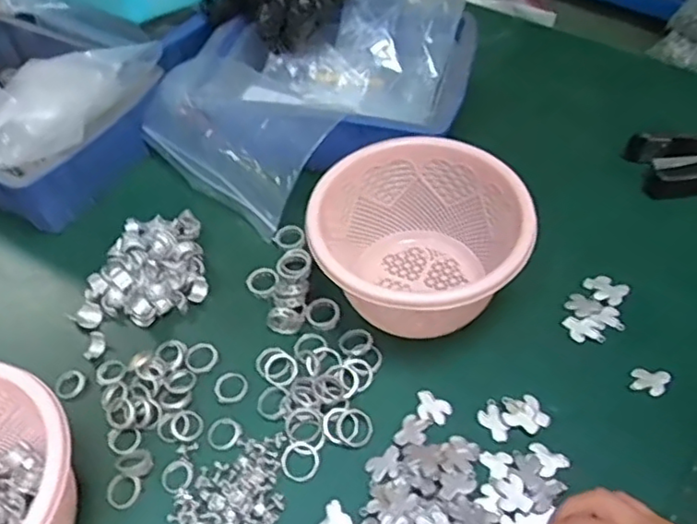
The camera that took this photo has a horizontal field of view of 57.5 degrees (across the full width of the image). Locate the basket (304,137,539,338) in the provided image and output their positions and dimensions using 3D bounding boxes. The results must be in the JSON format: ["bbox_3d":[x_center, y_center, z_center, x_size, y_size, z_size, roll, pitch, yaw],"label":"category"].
[{"bbox_3d":[0.049,-0.009,0.466,0.147,0.089,0.144,-13,52,-7],"label":"basket"}]

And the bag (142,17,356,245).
[{"bbox_3d":[-0.091,-0.130,0.585,0.148,0.066,0.200,-37,58,-23],"label":"bag"}]

